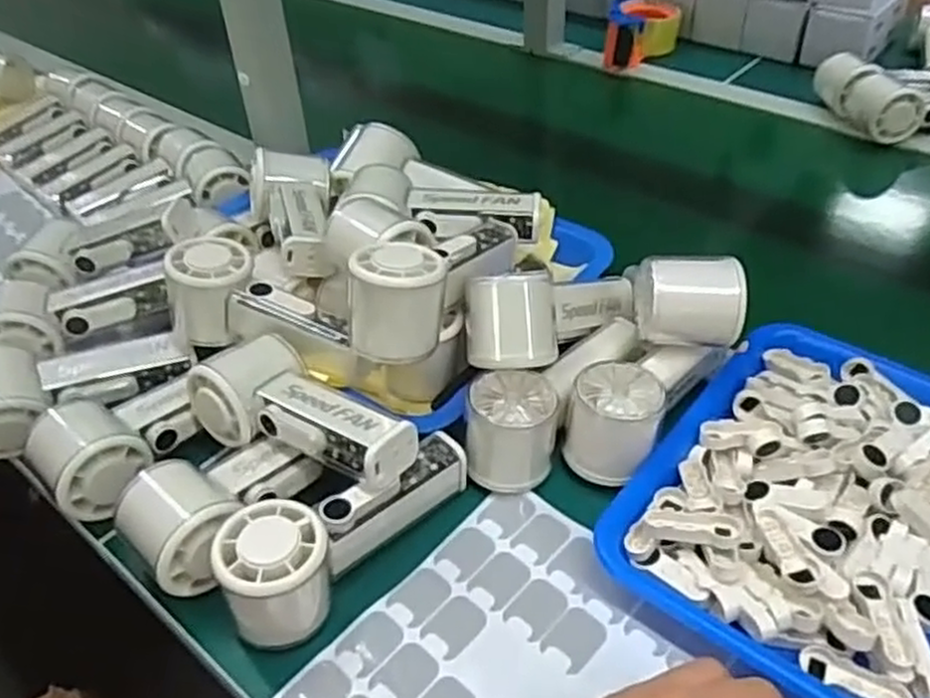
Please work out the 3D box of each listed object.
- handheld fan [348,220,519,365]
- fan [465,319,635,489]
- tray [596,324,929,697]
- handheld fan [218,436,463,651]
[{"bbox_3d":[-0.022,-0.038,0.492,0.058,0.072,0.133,24,27,25],"label":"handheld fan"},{"bbox_3d":[0.058,0.027,0.501,0.052,0.058,0.152,26,49,29],"label":"fan"},{"bbox_3d":[0.273,0.112,0.408,0.336,0.038,0.243,26,49,29],"label":"tray"},{"bbox_3d":[-0.068,0.096,0.428,0.050,0.058,0.150,31,51,32],"label":"handheld fan"}]

